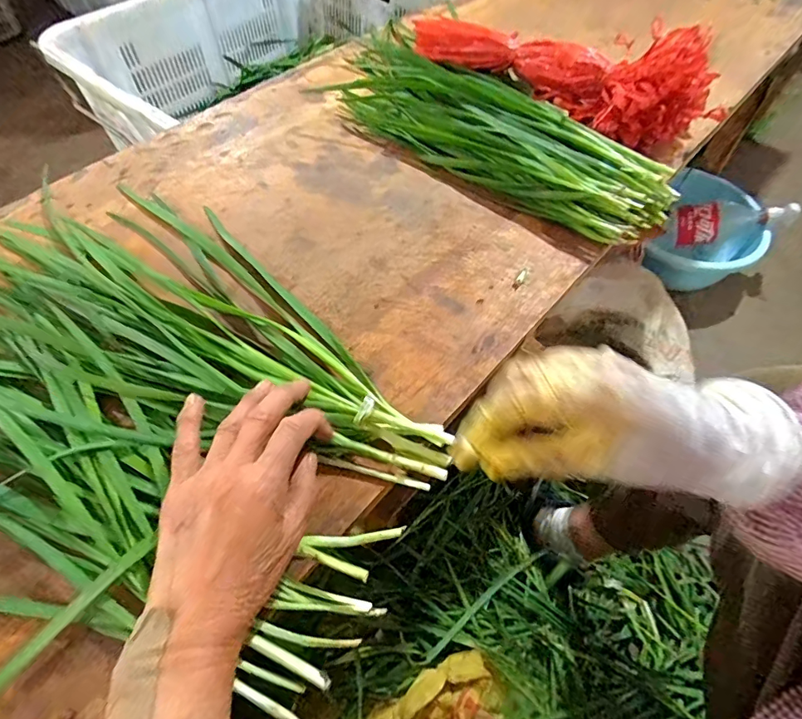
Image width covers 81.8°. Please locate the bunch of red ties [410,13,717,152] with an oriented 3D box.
[{"bbox_3d":[0.172,-0.343,0.513,0.095,0.099,0.339,-39,67,-22],"label":"bunch of red ties"}]

